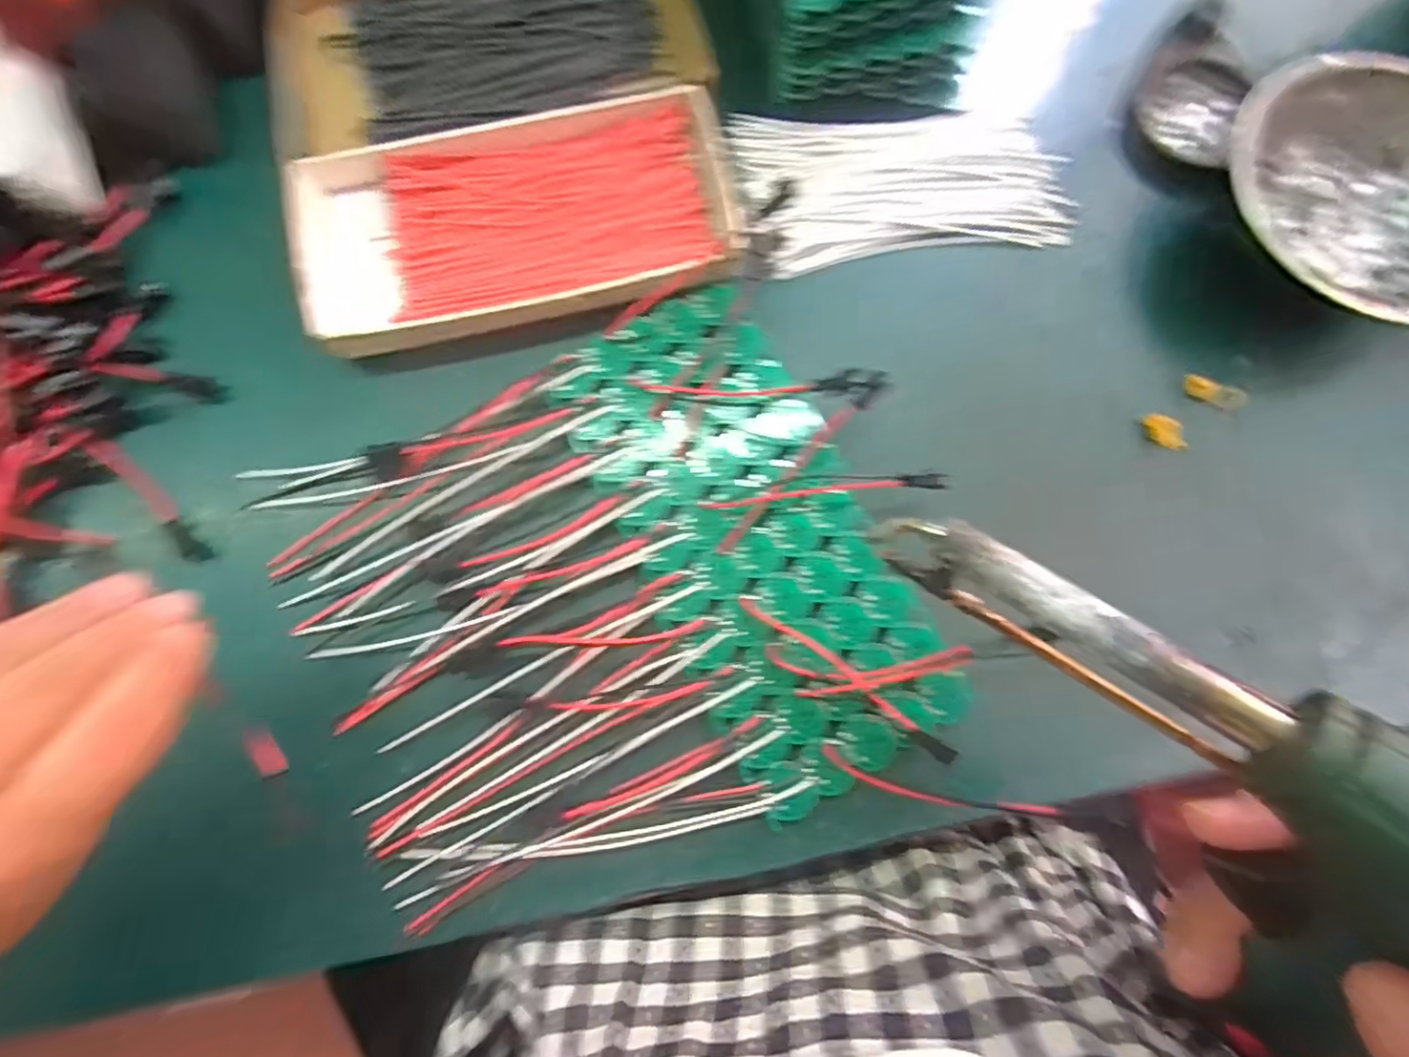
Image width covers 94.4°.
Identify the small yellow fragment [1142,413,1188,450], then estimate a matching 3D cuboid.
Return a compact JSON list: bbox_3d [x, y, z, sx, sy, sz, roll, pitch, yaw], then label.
[{"bbox_3d":[0.208,-0.044,0.292,0.010,0.006,0.020,-28,80,-7],"label":"small yellow fragment"}]

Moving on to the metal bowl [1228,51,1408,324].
[{"bbox_3d":[0.290,-0.142,0.291,0.118,0.044,0.123,0,78,-1],"label":"metal bowl"}]

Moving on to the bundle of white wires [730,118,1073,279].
[{"bbox_3d":[0.095,-0.164,0.317,0.156,0.021,0.072,-6,79,-3],"label":"bundle of white wires"}]

